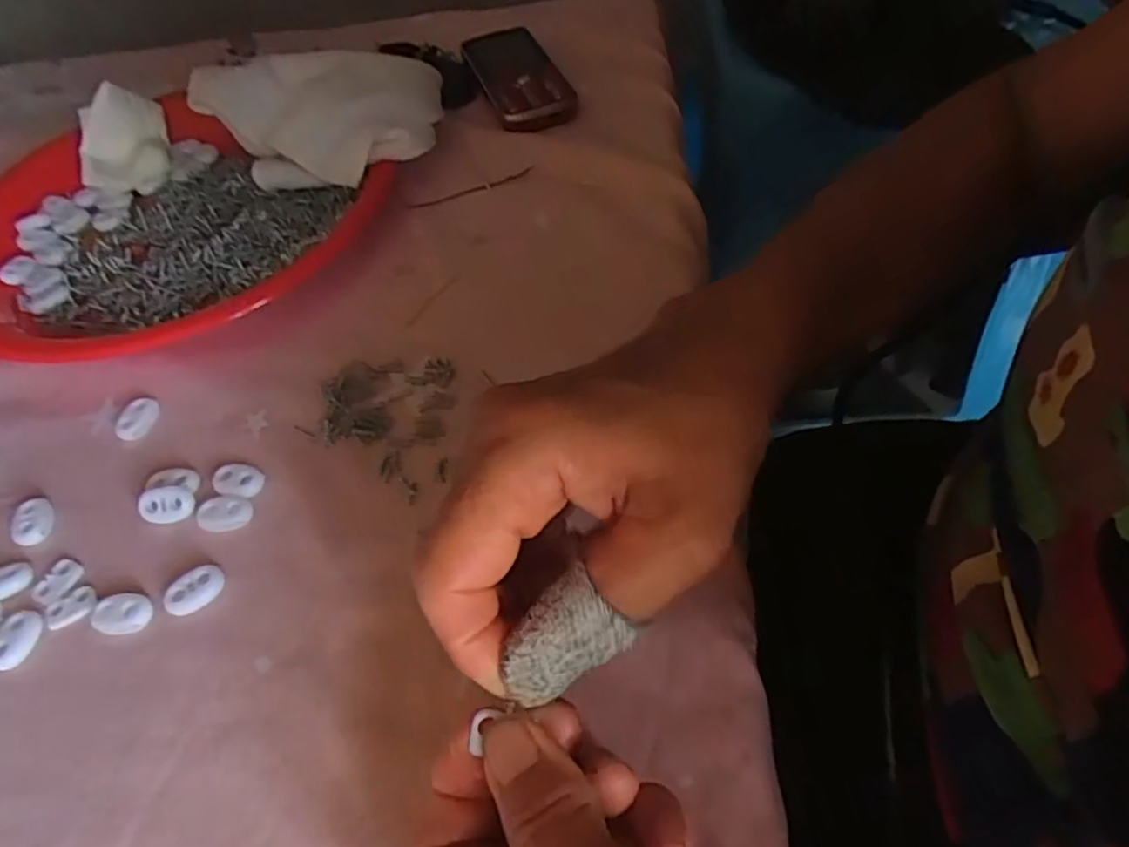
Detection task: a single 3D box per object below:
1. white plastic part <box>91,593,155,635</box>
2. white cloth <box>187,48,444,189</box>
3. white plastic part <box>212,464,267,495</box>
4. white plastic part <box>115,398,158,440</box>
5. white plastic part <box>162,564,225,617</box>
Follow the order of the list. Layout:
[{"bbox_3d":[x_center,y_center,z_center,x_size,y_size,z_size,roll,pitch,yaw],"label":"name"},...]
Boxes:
[{"bbox_3d":[-0.169,0.073,0.268,0.021,0.006,0.015,3,53,8],"label":"white plastic part"},{"bbox_3d":[-0.142,-0.178,0.412,0.134,0.030,0.083,-3,76,-10],"label":"white cloth"},{"bbox_3d":[-0.140,0.025,0.301,0.022,0.005,0.014,-4,52,3],"label":"white plastic part"},{"bbox_3d":[-0.200,-0.003,0.328,0.015,0.005,0.022,20,57,19],"label":"white plastic part"},{"bbox_3d":[-0.144,0.064,0.272,0.022,0.005,0.015,-38,58,-21],"label":"white plastic part"}]

